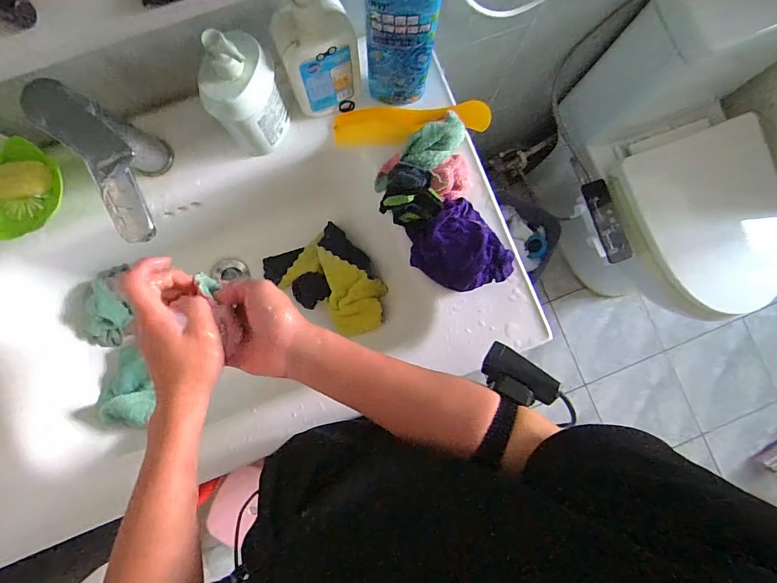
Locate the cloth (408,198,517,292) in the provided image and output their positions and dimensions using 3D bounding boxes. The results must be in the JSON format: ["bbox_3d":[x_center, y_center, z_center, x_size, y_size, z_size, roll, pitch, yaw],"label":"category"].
[{"bbox_3d":[0.085,-0.050,0.497,0.094,0.047,0.117,-37,88,-4],"label":"cloth"}]

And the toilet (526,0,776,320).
[{"bbox_3d":[0.675,-0.239,0.975,0.425,0.684,0.642,-18,87,-3],"label":"toilet"}]

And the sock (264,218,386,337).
[{"bbox_3d":[-0.089,-0.013,0.612,0.195,0.043,0.136,45,108,18],"label":"sock"}]

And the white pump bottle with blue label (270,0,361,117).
[{"bbox_3d":[-0.078,-0.263,0.452,0.089,0.146,0.051,-13,86,-3],"label":"white pump bottle with blue label"}]

